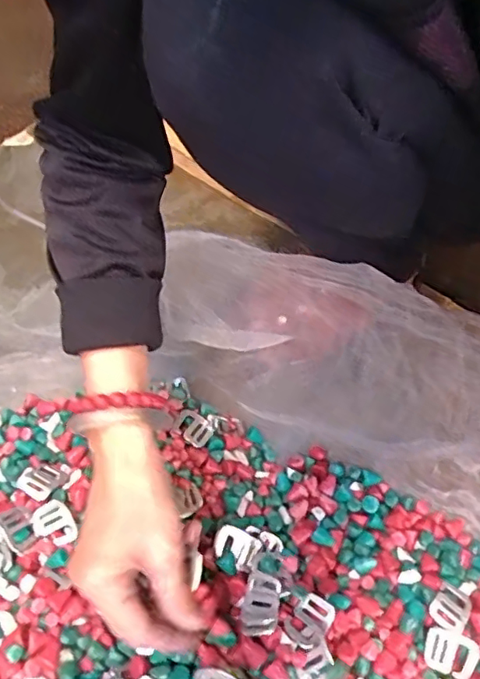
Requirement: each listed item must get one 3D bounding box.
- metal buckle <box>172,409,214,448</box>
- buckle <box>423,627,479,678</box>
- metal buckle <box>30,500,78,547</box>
[{"bbox_3d":[-0.040,0.075,0.481,0.032,0.004,0.024,34,69,15],"label":"metal buckle"},{"bbox_3d":[0.140,0.208,0.376,0.033,0.004,0.026,18,58,8],"label":"buckle"},{"bbox_3d":[-0.139,0.139,0.426,0.026,0.005,0.034,-37,83,-23],"label":"metal buckle"}]

